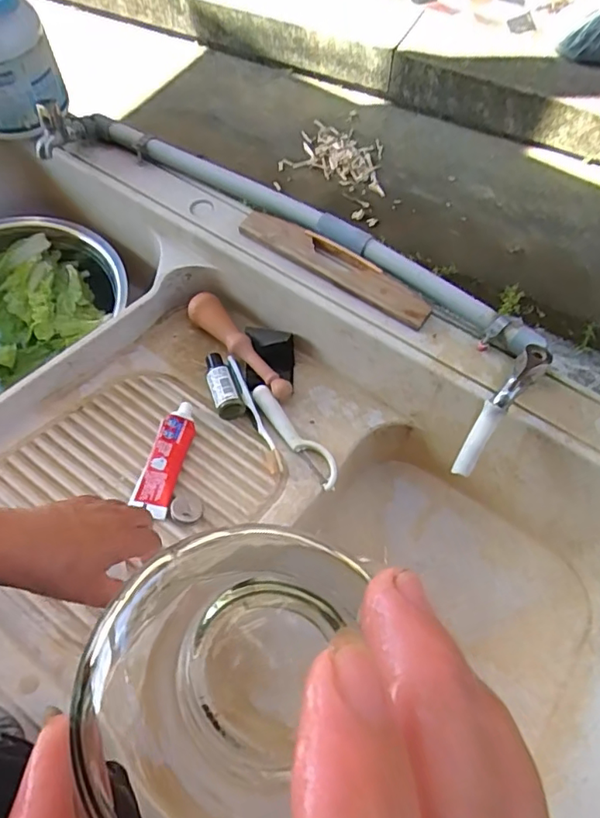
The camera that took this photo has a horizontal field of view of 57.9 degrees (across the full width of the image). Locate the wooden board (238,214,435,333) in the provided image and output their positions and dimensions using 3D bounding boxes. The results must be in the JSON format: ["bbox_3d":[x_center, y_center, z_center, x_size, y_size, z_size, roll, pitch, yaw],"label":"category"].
[{"bbox_3d":[0.040,-0.170,0.649,0.254,0.019,0.039,33,67,16],"label":"wooden board"}]

